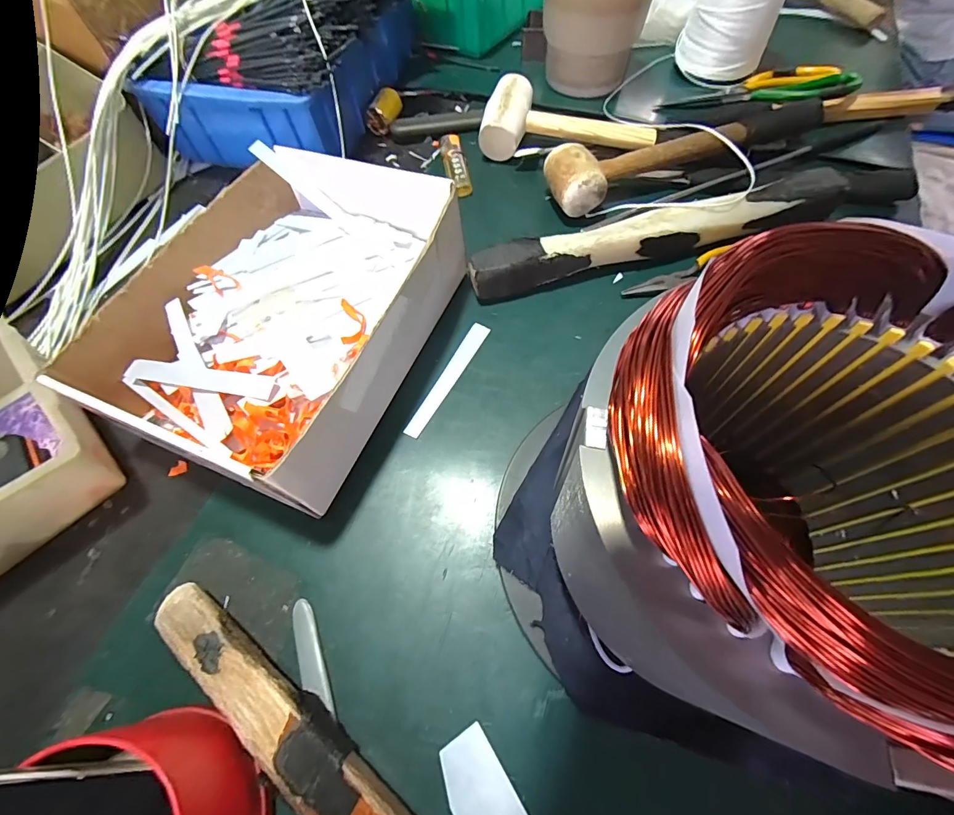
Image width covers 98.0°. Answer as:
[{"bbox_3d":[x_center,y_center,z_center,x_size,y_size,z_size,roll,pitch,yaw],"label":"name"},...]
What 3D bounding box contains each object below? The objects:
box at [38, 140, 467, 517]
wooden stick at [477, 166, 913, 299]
[{"bbox_3d":[-0.132,-0.070,0.304,0.195,0.070,0.246,20,68,12],"label":"box"},{"bbox_3d":[0.174,-0.150,0.347,0.365,0.033,0.036,-12,65,-3],"label":"wooden stick"}]

